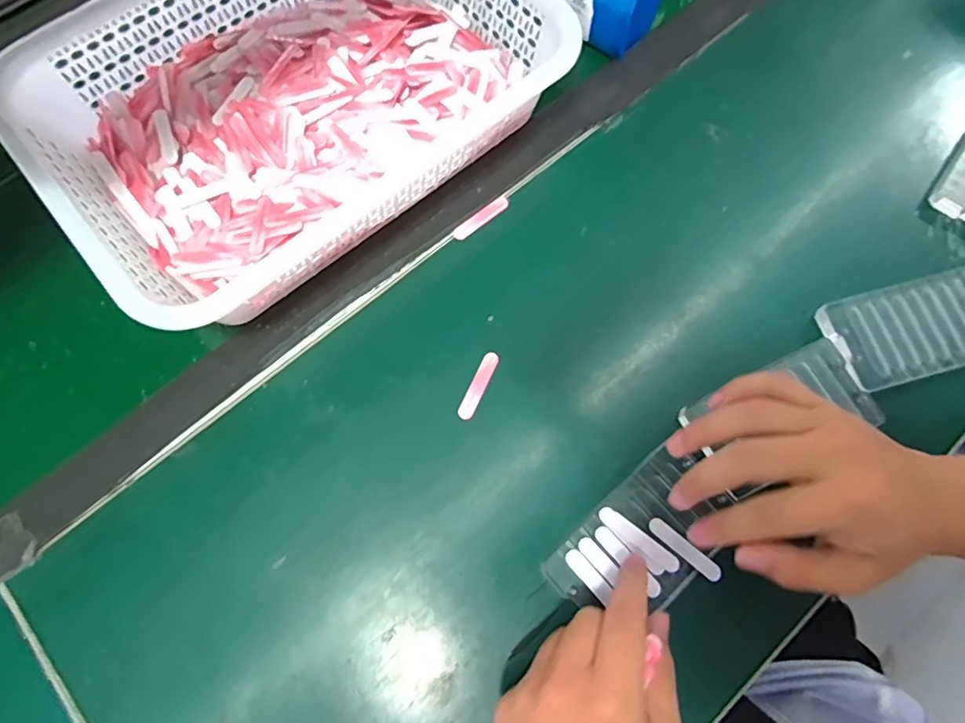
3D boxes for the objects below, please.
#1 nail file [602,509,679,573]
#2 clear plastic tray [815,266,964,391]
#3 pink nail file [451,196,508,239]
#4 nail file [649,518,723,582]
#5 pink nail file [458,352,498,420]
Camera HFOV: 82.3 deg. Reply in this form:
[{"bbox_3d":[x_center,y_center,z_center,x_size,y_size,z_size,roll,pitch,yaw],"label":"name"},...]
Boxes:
[{"bbox_3d":[0.100,0.112,0.348,0.053,0.005,0.010,37,75,12],"label":"nail file"},{"bbox_3d":[0.312,-0.024,0.398,0.126,0.010,0.067,-15,72,-5],"label":"clear plastic tray"},{"bbox_3d":[-0.001,-0.112,0.427,0.051,0.004,0.011,-40,76,-12],"label":"pink nail file"},{"bbox_3d":[0.126,0.117,0.345,0.051,0.004,0.010,39,75,12],"label":"nail file"},{"bbox_3d":[-0.003,0.016,0.387,0.011,0.004,0.051,23,73,7],"label":"pink nail file"}]

